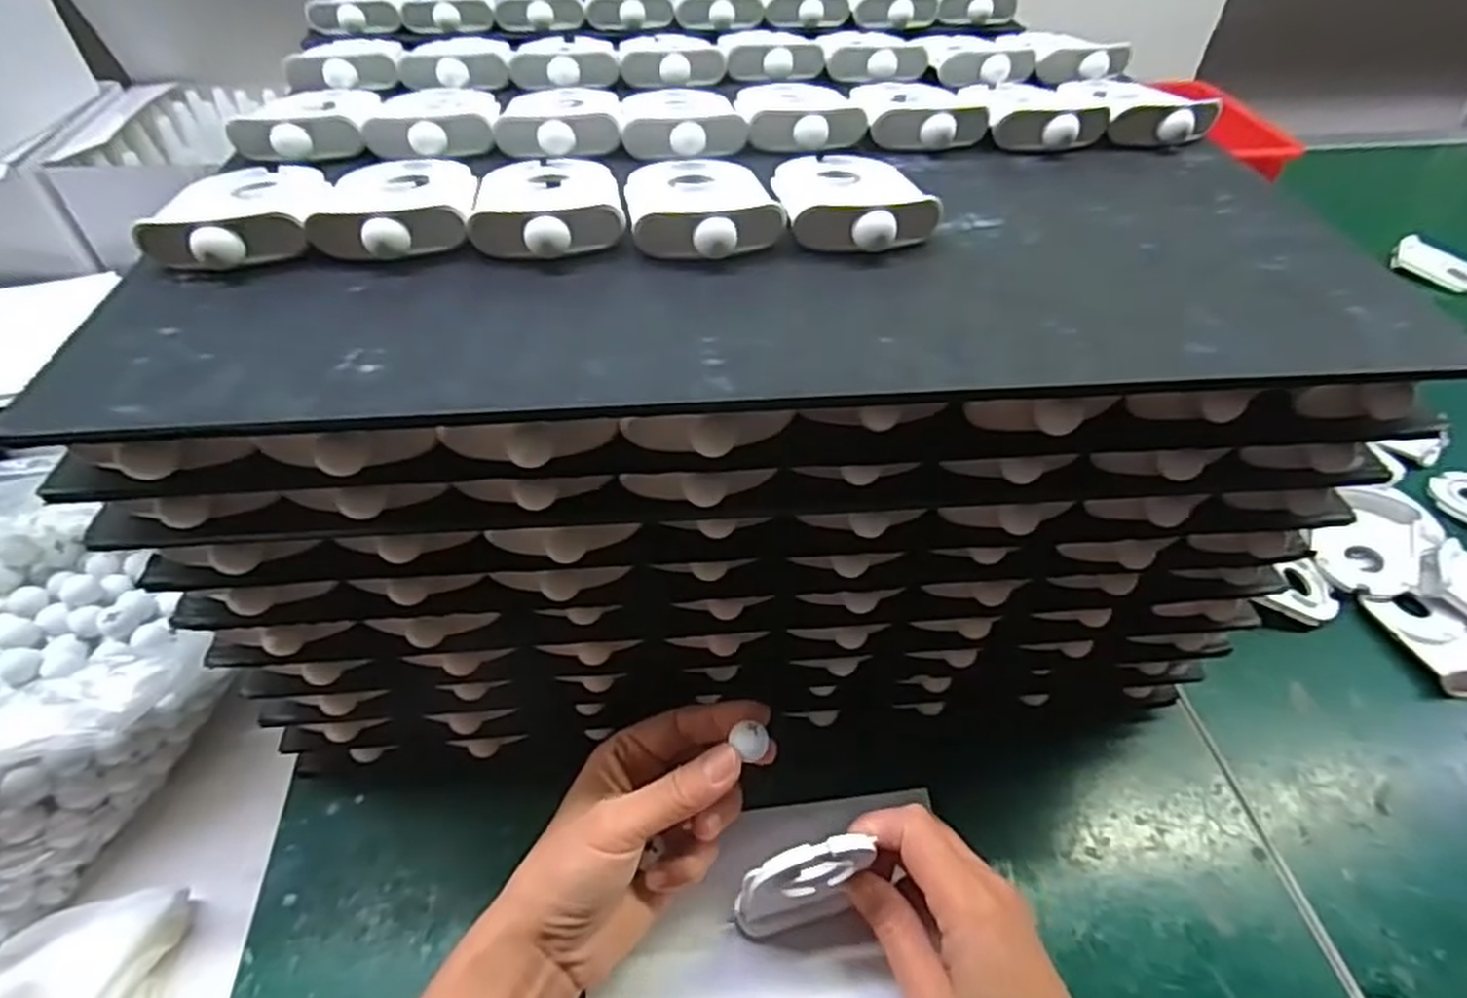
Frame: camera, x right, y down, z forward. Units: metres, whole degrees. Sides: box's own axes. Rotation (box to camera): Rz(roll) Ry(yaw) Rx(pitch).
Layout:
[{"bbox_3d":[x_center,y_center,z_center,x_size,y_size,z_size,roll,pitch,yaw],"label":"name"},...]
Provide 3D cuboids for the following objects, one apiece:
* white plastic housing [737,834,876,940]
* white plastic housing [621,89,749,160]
[{"bbox_3d":[0.030,0.166,0.321,0.053,0.078,0.011,-11,48,-11],"label":"white plastic housing"},{"bbox_3d":[-0.026,-0.191,0.371,0.057,0.015,0.085,-5,47,-6],"label":"white plastic housing"}]

